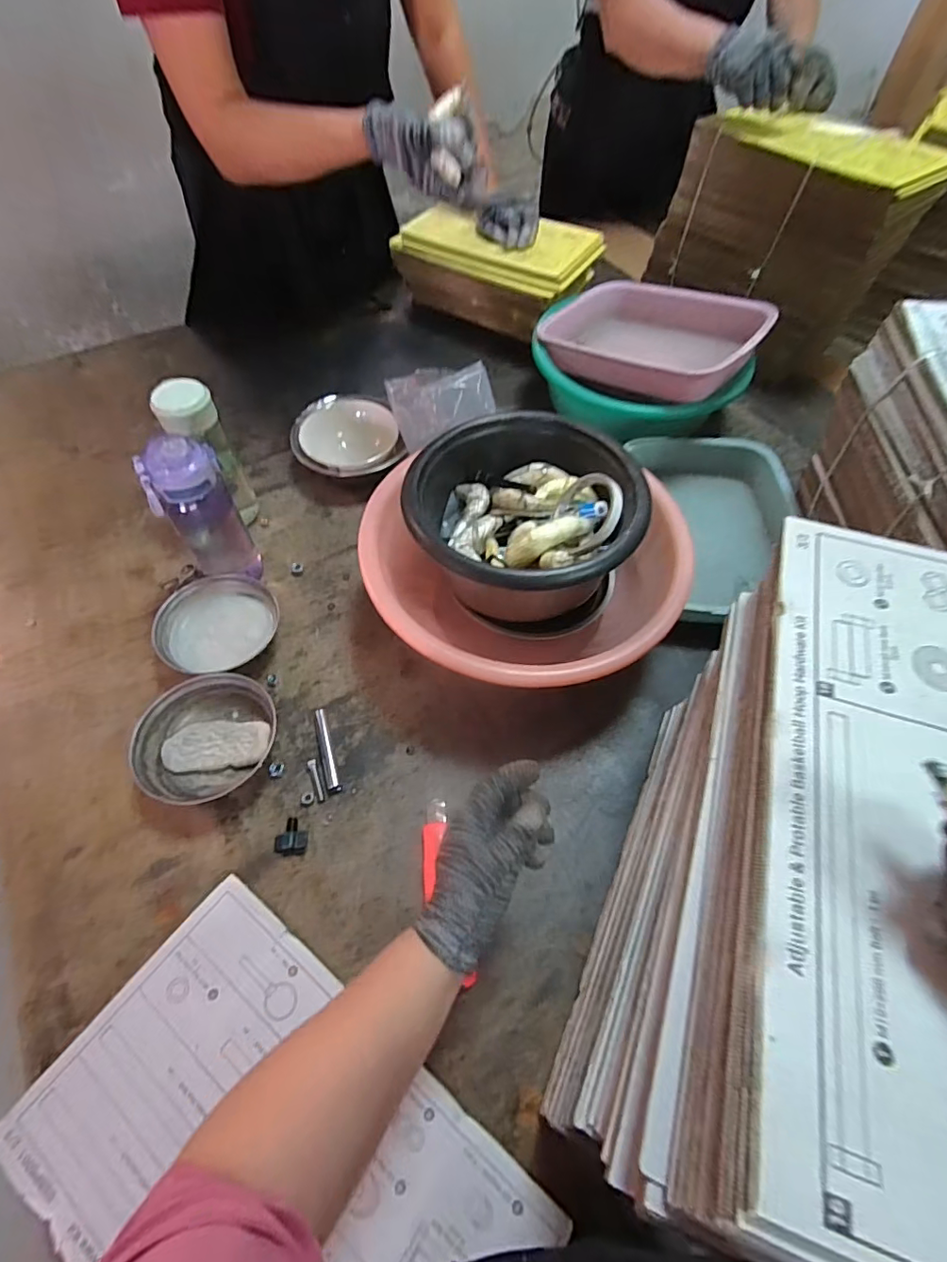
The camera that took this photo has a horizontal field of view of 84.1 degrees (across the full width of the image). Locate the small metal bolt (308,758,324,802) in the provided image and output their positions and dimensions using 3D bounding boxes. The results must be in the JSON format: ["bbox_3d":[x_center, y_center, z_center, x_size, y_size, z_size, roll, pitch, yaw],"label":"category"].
[{"bbox_3d":[-0.171,0.162,0.572,0.009,0.010,0.046,-16,62,-10],"label":"small metal bolt"}]

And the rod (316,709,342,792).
[{"bbox_3d":[-0.165,0.134,0.590,0.013,0.012,0.096,-17,62,-11],"label":"rod"}]

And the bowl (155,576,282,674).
[{"bbox_3d":[-0.314,-0.003,0.656,0.143,0.046,0.129,-16,62,-10],"label":"bowl"}]

